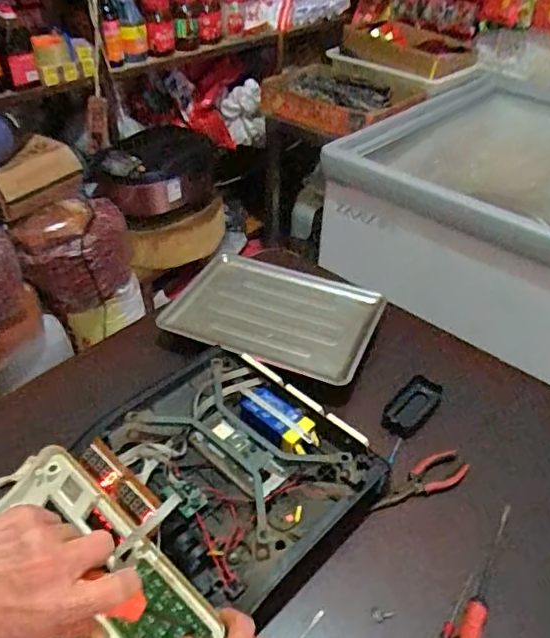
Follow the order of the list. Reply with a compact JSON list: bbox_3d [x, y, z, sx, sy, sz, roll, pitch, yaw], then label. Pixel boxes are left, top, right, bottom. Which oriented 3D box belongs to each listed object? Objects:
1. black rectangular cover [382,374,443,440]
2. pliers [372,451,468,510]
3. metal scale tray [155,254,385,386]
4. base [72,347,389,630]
[{"bbox_3d":[0.211,0.134,0.854,0.058,0.009,0.122,29,47,28],"label":"black rectangular cover"},{"bbox_3d":[0.192,0.216,0.746,0.153,0.007,0.046,-18,44,-22],"label":"pliers"},{"bbox_3d":[-0.002,-0.017,0.961,0.336,0.028,0.253,16,42,16],"label":"metal scale tray"},{"bbox_3d":[-0.060,0.183,0.718,0.317,0.061,0.293,33,49,31],"label":"base"}]

